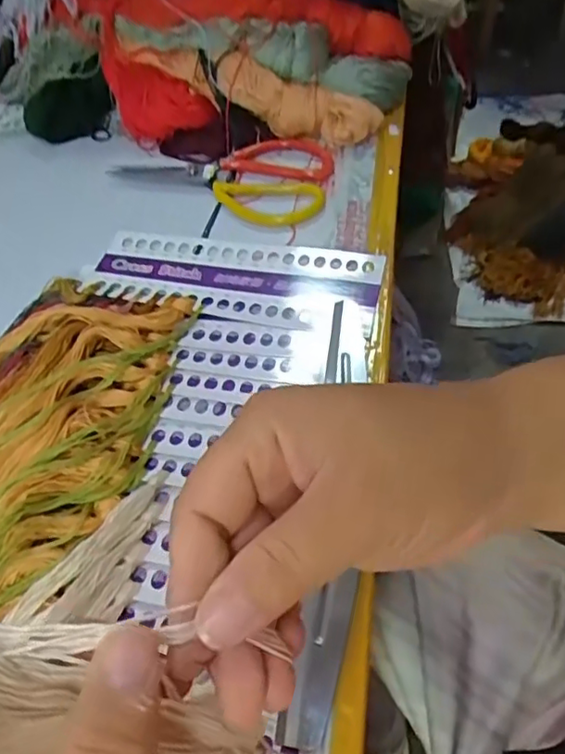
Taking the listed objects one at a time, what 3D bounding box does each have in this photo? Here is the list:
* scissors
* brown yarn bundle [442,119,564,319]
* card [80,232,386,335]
[{"bbox_3d":[-0.061,-0.194,0.565,0.207,0.011,0.102,12,58,13],"label":"scissors"},{"bbox_3d":[0.584,-0.365,1.269,0.434,0.137,0.498,5,58,11],"label":"brown yarn bundle"},{"bbox_3d":[-0.044,-0.083,0.499,0.245,0.009,0.081,9,59,13],"label":"card"}]

